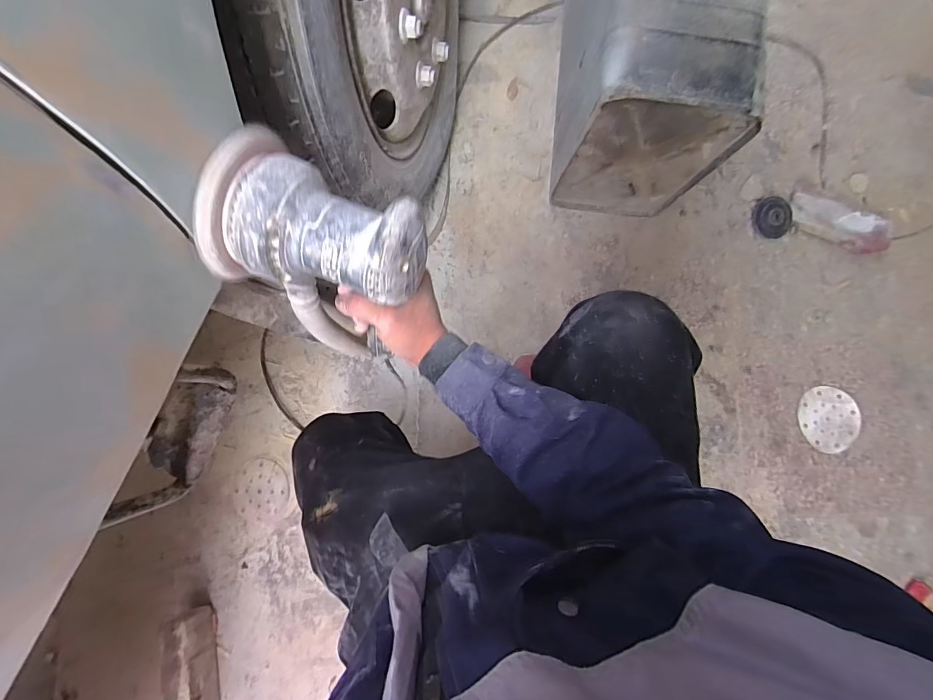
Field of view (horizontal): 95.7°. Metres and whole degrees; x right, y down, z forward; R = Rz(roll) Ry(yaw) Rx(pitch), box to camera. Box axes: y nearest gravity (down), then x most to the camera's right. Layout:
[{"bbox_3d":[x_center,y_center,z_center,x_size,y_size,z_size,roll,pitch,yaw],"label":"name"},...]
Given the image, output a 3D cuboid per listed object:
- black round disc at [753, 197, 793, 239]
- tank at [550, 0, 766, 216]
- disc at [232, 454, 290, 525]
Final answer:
[{"bbox_3d":[0.709,-0.306,0.978,0.093,0.025,0.093,0,84,-3],"label":"black round disc"},{"bbox_3d":[0.348,-0.650,0.806,0.267,0.349,0.629,6,83,-2],"label":"tank"},{"bbox_3d":[-0.464,0.317,0.958,0.139,0.009,0.141,-1,84,12],"label":"disc"}]

